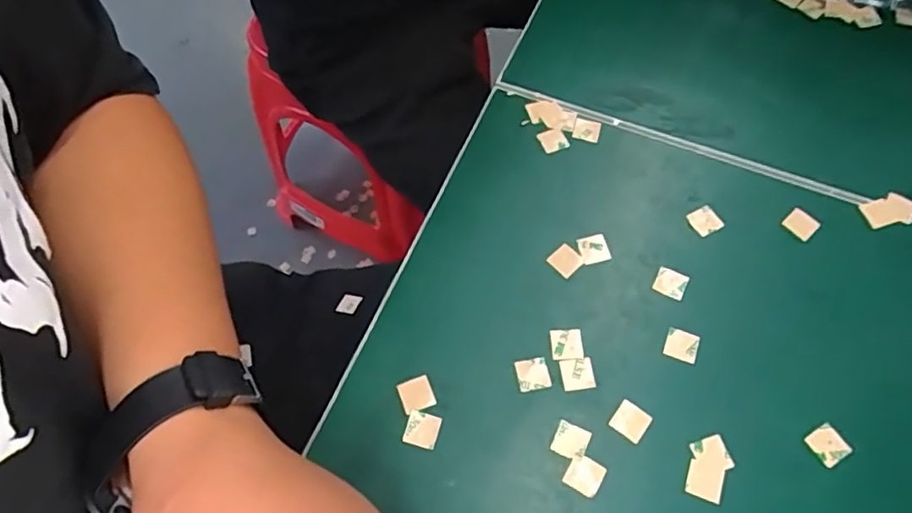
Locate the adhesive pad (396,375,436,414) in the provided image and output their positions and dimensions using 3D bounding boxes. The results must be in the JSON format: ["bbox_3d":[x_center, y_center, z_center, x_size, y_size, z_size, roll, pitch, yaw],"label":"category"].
[{"bbox_3d":[-0.019,0.067,0.294,0.015,0.004,0.016,-21,65,-10],"label":"adhesive pad"}]

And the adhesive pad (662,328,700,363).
[{"bbox_3d":[0.113,0.044,0.303,0.016,0.004,0.015,18,65,9],"label":"adhesive pad"}]

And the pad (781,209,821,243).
[{"bbox_3d":[0.189,-0.017,0.333,0.014,0.004,0.016,-36,69,-16],"label":"pad"}]

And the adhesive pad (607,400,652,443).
[{"bbox_3d":[0.082,0.078,0.288,0.016,0.004,0.015,33,68,15],"label":"adhesive pad"}]

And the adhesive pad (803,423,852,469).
[{"bbox_3d":[0.172,0.087,0.280,0.015,0.004,0.016,-30,67,-14],"label":"adhesive pad"}]

